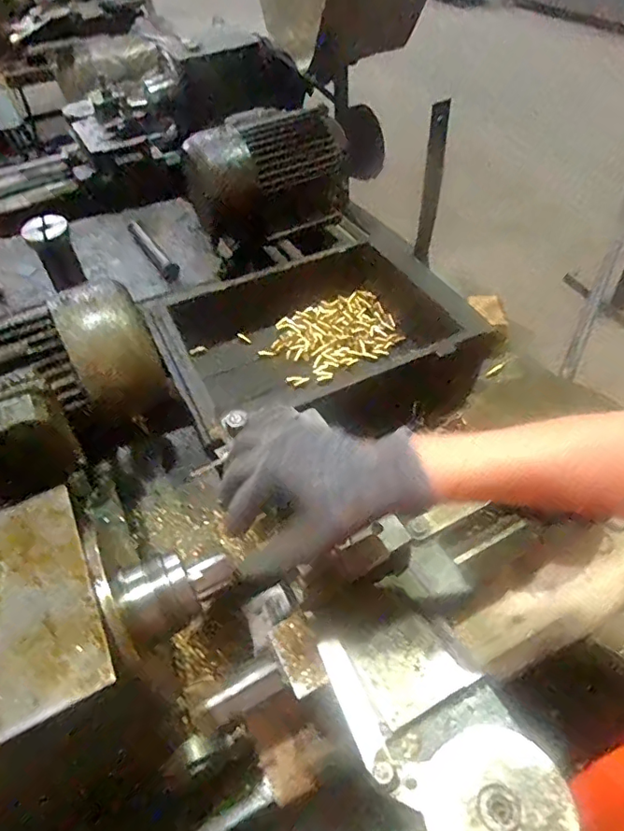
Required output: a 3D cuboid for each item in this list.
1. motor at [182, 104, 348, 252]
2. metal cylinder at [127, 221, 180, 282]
[{"bbox_3d":[-0.077,-0.427,0.932,0.282,0.166,0.176,-16,49,-10],"label":"motor"},{"bbox_3d":[-0.266,-0.280,0.893,0.028,0.031,0.188,-27,52,-18],"label":"metal cylinder"}]

